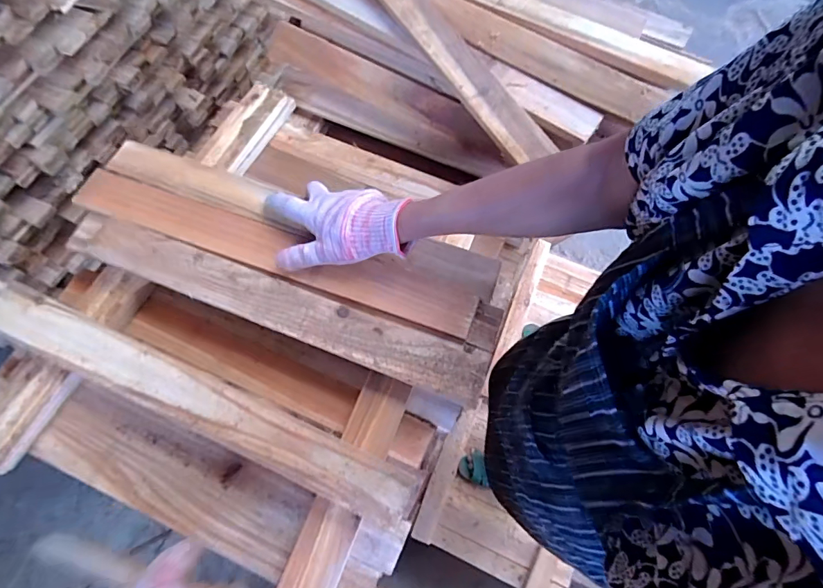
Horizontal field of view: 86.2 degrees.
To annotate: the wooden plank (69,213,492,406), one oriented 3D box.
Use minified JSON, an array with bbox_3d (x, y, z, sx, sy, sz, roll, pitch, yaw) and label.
[{"bbox_3d":[-0.165,0.004,0.504,0.513,0.023,0.067,19,73,8],"label":"wooden plank"}]

